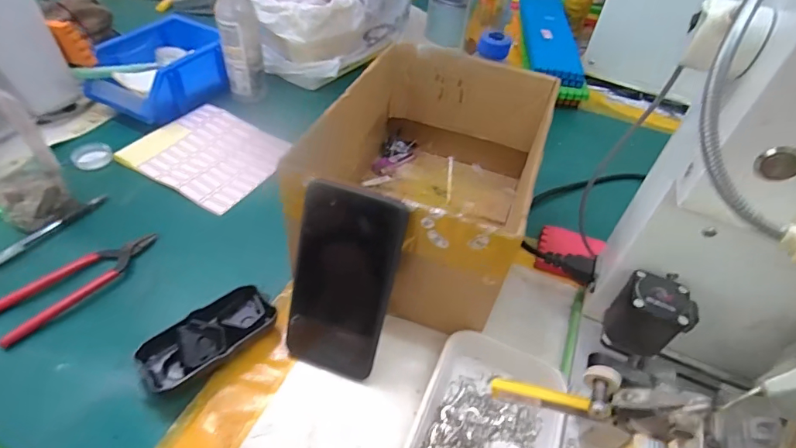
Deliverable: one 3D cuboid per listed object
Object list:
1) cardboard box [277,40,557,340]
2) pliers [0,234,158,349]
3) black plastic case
[{"bbox_3d":[0.035,-0.053,0.461,0.188,0.144,0.265,18,47,11],"label":"cardboard box"},{"bbox_3d":[-0.292,0.049,0.408,0.048,0.014,0.141,28,50,20],"label":"pliers"},{"bbox_3d":[-0.155,0.096,0.368,0.103,0.029,0.045,-32,56,-31],"label":"black plastic case"}]

